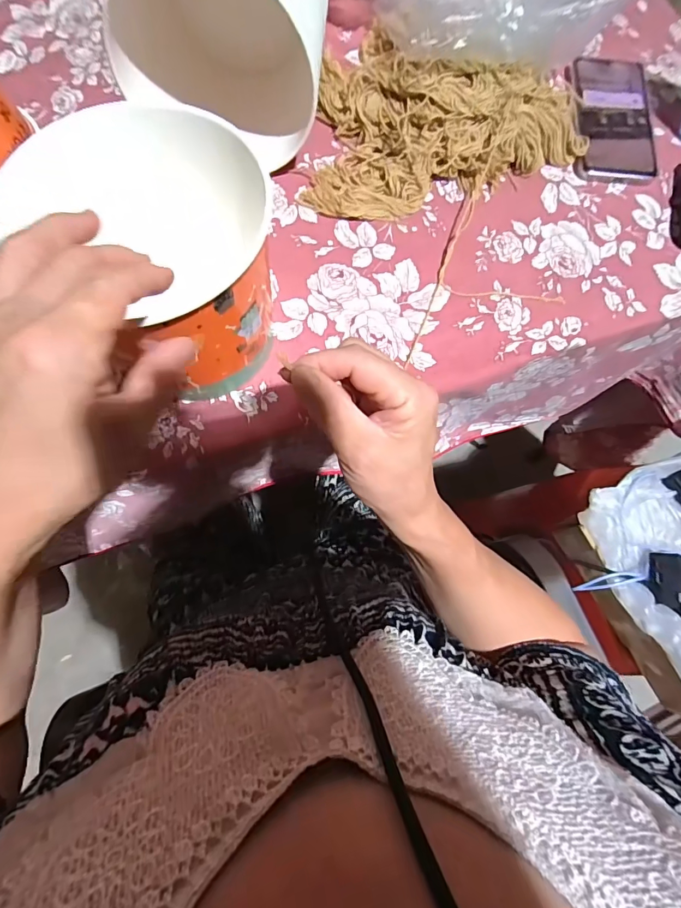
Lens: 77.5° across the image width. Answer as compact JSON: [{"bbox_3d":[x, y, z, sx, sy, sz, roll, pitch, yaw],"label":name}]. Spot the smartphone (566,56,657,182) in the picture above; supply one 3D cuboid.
[{"bbox_3d":[0.290,-0.360,0.454,0.081,0.014,0.163,6,73,1],"label":"smartphone"}]

